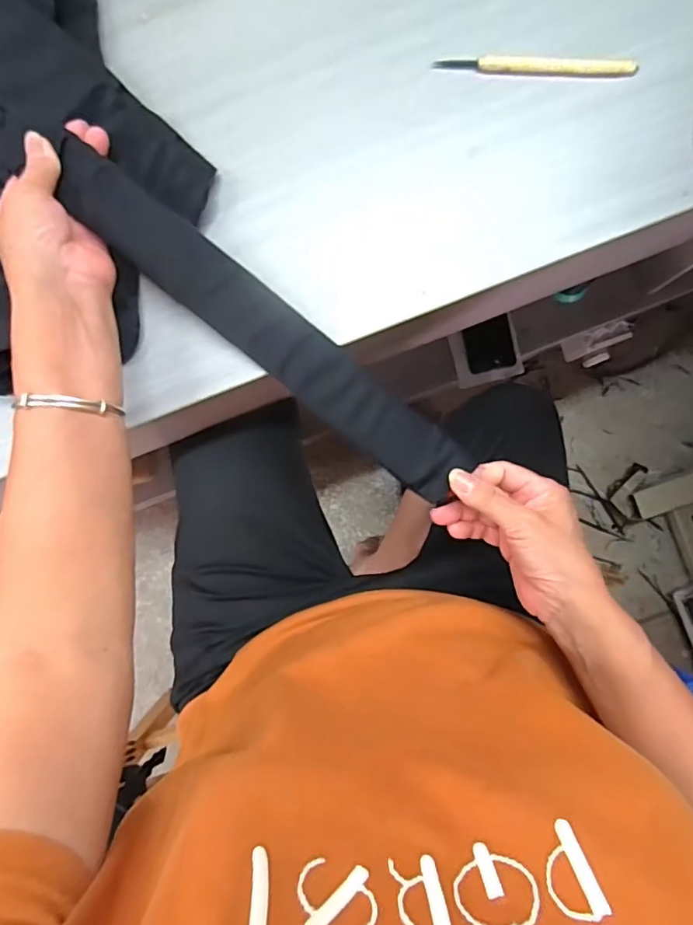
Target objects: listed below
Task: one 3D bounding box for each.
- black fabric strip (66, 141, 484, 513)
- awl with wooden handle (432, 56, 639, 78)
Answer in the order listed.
[{"bbox_3d":[-0.053,-0.092,0.392,0.346,0.010,0.046,39,102,-8],"label":"black fabric strip"},{"bbox_3d":[0.141,-0.295,0.399,0.144,0.005,0.011,5,89,2],"label":"awl with wooden handle"}]

